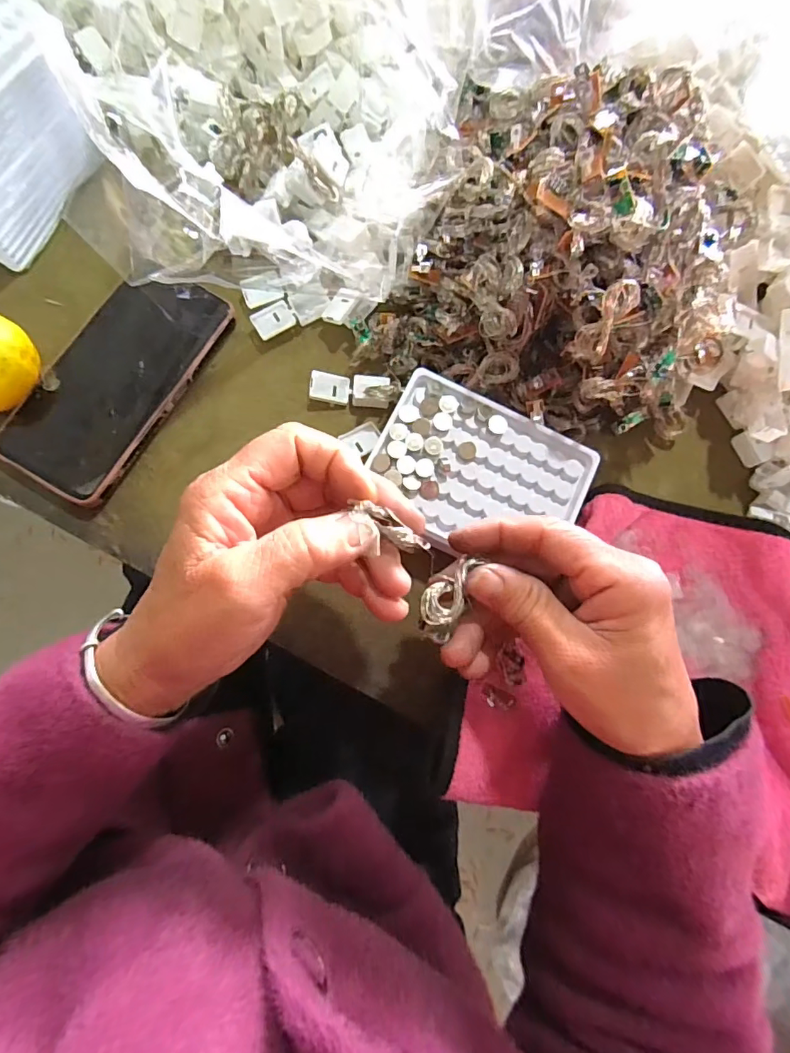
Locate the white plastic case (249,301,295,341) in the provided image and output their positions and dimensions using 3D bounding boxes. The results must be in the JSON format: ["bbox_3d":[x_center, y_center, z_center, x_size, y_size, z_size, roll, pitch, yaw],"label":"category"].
[{"bbox_3d":[-0.084,-0.143,0.346,0.028,0.006,0.021,-37,84,-10],"label":"white plastic case"}]

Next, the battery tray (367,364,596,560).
[{"bbox_3d":[0.052,-0.033,0.309,0.128,0.011,0.097,25,80,-2],"label":"battery tray"}]

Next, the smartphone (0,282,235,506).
[{"bbox_3d":[-0.179,-0.099,0.328,0.075,0.017,0.168,30,79,2],"label":"smartphone"}]

